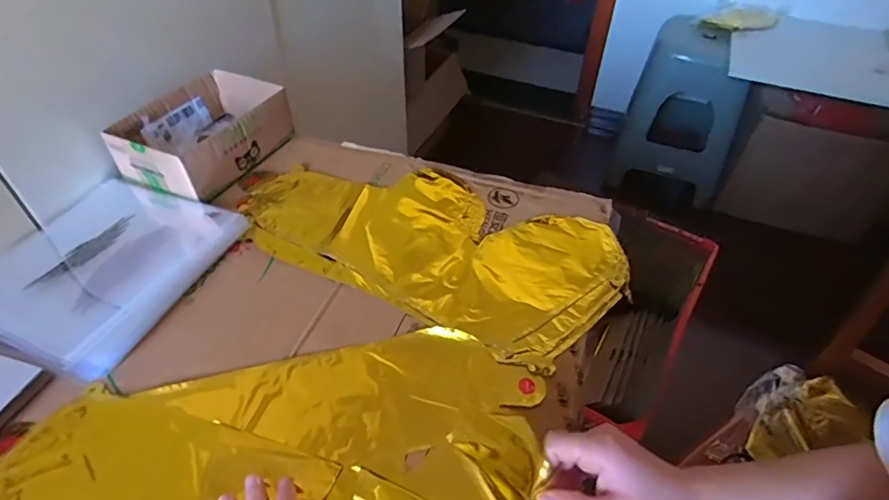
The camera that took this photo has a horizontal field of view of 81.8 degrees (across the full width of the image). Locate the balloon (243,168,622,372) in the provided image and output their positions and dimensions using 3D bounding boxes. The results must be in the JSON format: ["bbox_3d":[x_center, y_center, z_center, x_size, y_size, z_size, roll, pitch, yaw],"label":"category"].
[{"bbox_3d":[-0.018,-0.024,0.565,0.406,0.018,0.209,22,48,20],"label":"balloon"}]

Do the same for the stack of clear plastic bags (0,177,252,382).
[{"bbox_3d":[-0.352,0.009,0.523,0.209,0.018,0.221,16,46,15],"label":"stack of clear plastic bags"}]

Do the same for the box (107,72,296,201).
[{"bbox_3d":[-0.301,-0.149,0.652,0.147,0.066,0.183,18,47,17],"label":"box"}]

